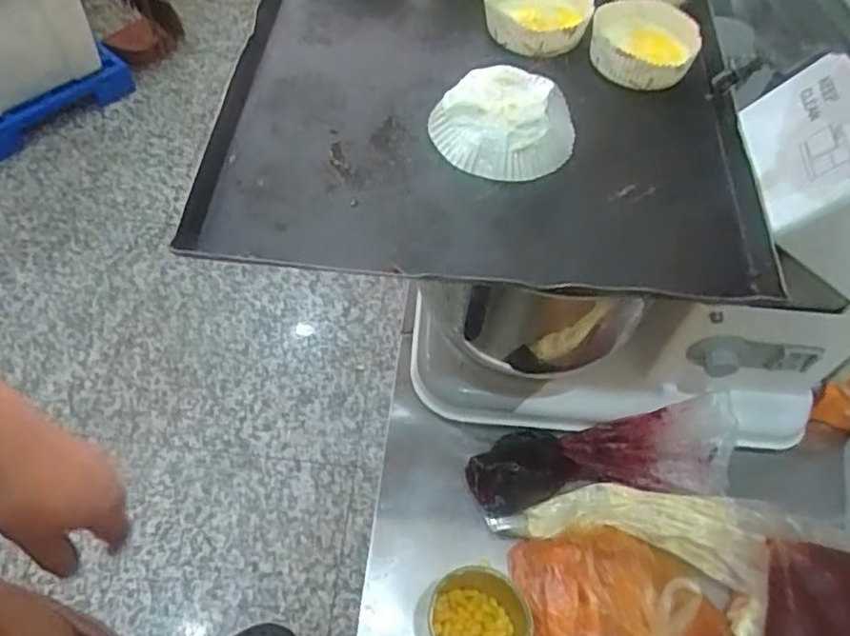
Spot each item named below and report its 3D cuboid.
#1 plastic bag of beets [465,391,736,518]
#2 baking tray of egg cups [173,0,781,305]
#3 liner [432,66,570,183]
[{"bbox_3d":[0.162,0.128,0.626,0.246,0.071,0.082,-3,57,-5],"label":"plastic bag of beets"},{"bbox_3d":[0.053,-0.277,0.621,0.404,0.046,0.608,6,57,1],"label":"baking tray of egg cups"},{"bbox_3d":[0.067,-0.155,0.528,0.098,0.030,0.105,1,57,-2],"label":"liner"}]

